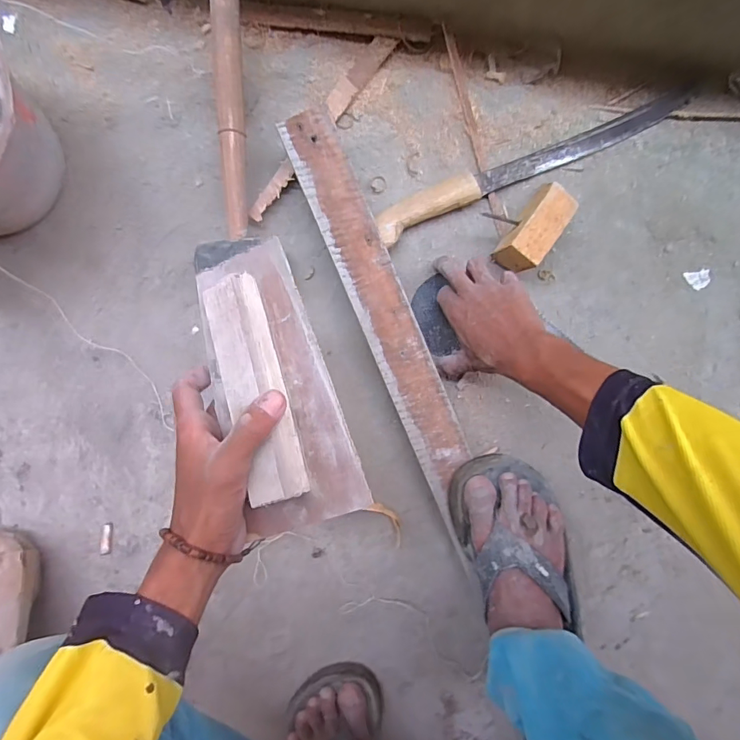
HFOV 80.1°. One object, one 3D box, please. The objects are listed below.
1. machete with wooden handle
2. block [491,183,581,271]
[{"bbox_3d":[0.198,-0.246,0.513,0.410,0.027,0.037,-24,94,-1],"label":"machete with wooden handle"},{"bbox_3d":[0.184,-0.156,0.501,0.043,0.064,0.089,32,91,-4],"label":"block"}]

